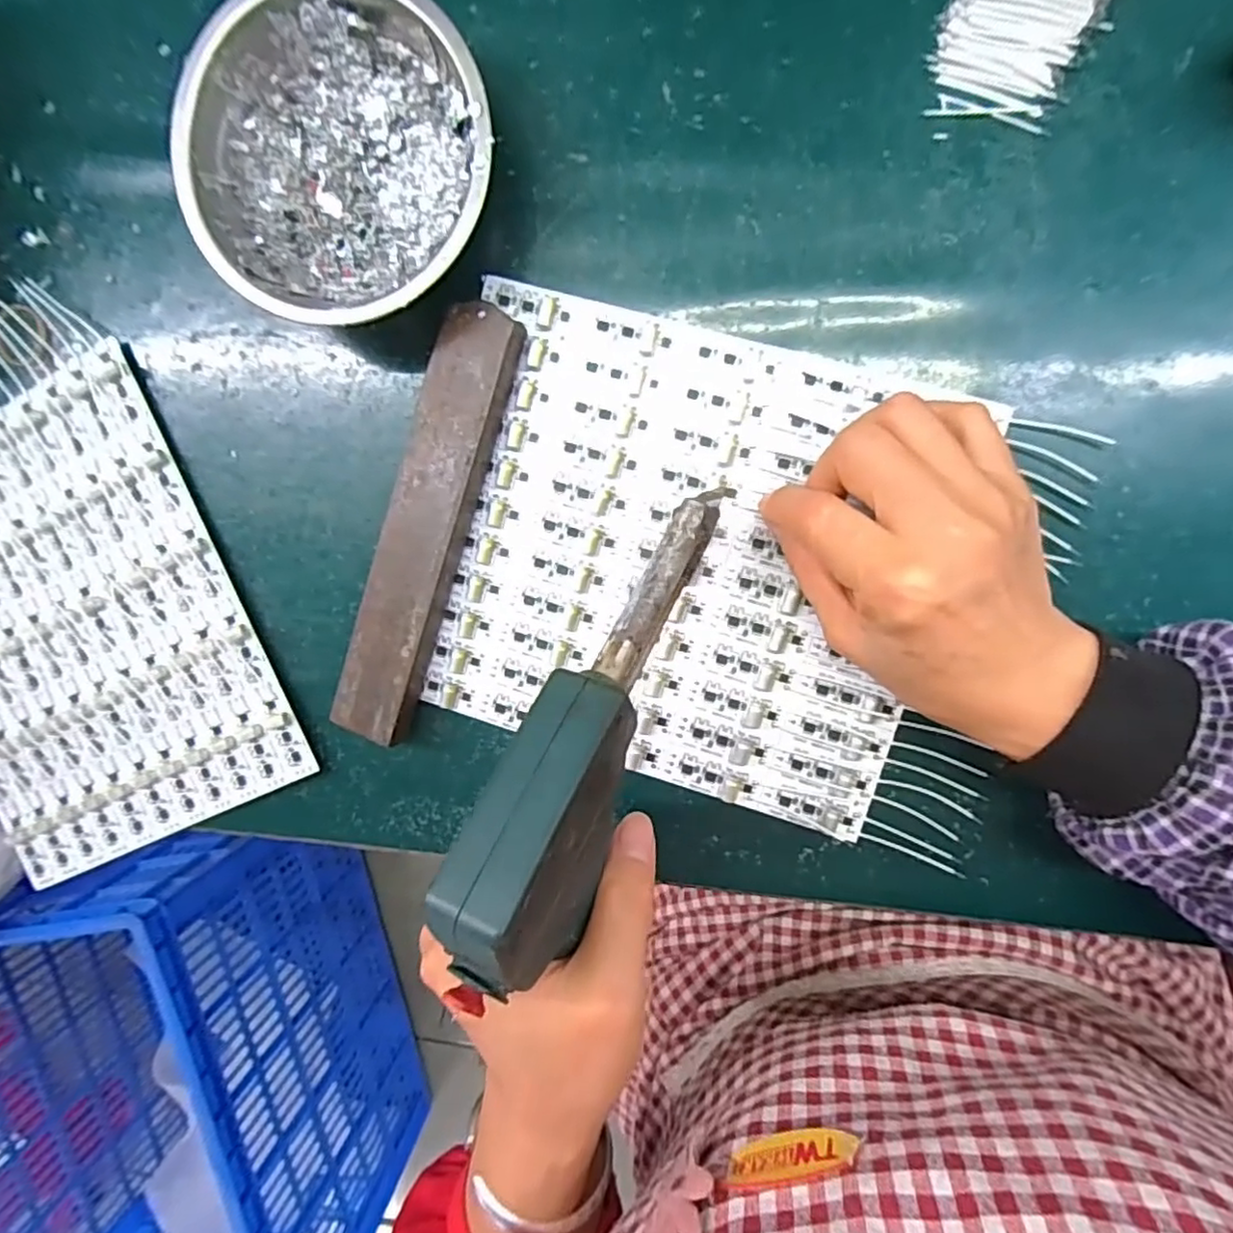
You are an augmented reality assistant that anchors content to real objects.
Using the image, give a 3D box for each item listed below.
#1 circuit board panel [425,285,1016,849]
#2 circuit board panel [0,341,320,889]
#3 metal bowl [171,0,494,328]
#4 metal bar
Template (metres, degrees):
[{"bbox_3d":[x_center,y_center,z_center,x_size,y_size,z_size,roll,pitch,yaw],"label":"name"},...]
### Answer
[{"bbox_3d":[0.033,-0.023,0.291,0.206,0.006,0.195,16,98,4],"label":"circuit board panel"},{"bbox_3d":[-0.279,0.013,0.337,0.198,0.011,0.224,-22,99,6],"label":"circuit board panel"},{"bbox_3d":[-0.106,-0.181,0.264,0.115,0.046,0.123,1,99,7],"label":"metal bowl"},{"bbox_3d":[-0.088,-0.038,0.299,0.036,0.019,0.198,19,101,4],"label":"metal bar"}]

